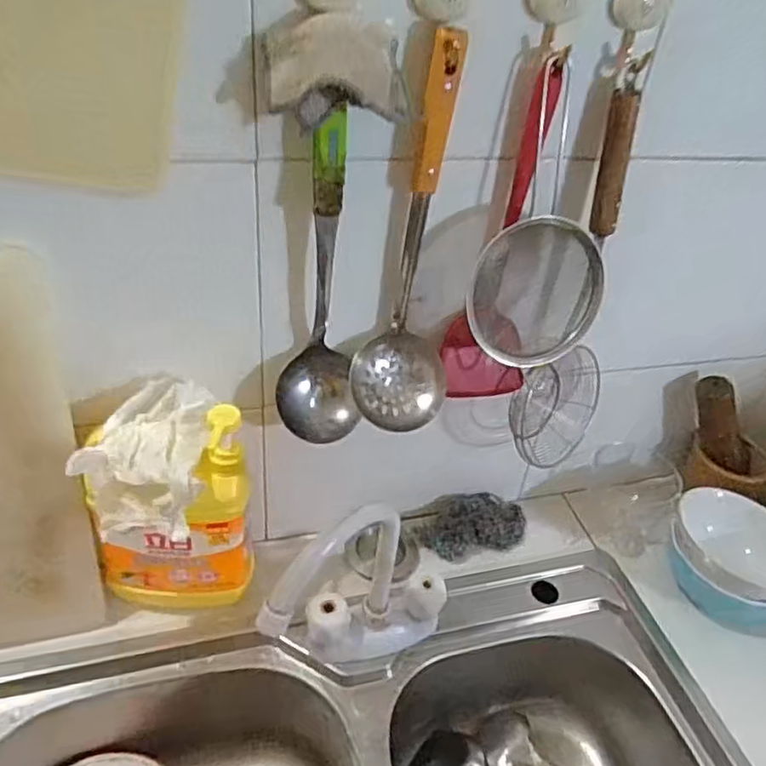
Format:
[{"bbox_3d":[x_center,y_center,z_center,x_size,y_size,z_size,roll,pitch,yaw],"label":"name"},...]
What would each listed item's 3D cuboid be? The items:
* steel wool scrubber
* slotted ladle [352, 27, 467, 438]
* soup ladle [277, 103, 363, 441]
[{"bbox_3d":[0.111,0.171,0.804,0.134,0.032,0.072,-3,39,-11],"label":"steel wool scrubber"},{"bbox_3d":[0.027,-0.108,0.564,0.088,0.333,0.068,9,38,4],"label":"slotted ladle"},{"bbox_3d":[-0.055,-0.079,0.563,0.071,0.293,0.056,-10,41,-19],"label":"soup ladle"}]

